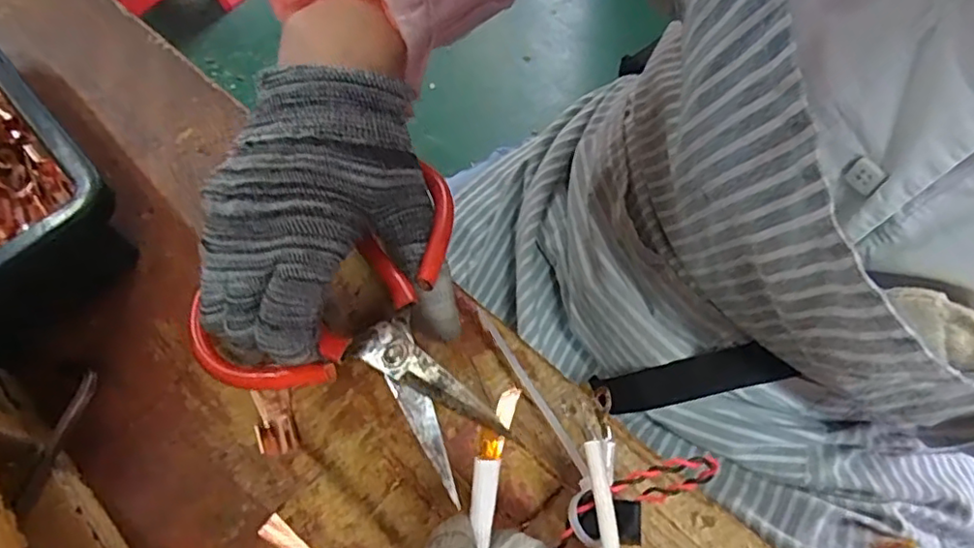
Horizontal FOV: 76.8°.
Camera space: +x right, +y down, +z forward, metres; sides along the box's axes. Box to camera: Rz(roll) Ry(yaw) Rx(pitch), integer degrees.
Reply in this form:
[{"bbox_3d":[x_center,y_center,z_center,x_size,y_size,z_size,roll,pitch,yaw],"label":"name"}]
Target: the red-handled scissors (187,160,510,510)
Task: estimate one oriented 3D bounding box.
[{"bbox_3d":[-0.040,0.028,0.234,0.121,0.030,0.118,-33,67,-14],"label":"red-handled scissors"}]

